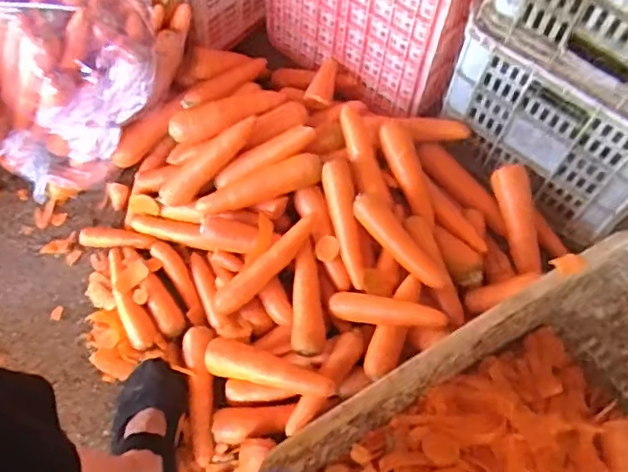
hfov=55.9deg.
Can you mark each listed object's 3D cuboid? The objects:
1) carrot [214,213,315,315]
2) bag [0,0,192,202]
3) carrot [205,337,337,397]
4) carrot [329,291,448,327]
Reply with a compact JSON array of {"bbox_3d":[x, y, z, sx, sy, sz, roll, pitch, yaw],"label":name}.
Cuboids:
[{"bbox_3d":[-0.067,0.040,0.877,0.036,0.030,0.195,41,67,18],"label":"carrot"},{"bbox_3d":[-0.374,-0.298,0.937,0.344,0.297,0.288,-14,62,-10],"label":"bag"},{"bbox_3d":[-0.061,0.182,0.806,0.183,0.057,0.049,14,61,6],"label":"carrot"},{"bbox_3d":[0.097,0.099,0.806,0.165,0.029,0.042,6,59,22],"label":"carrot"}]

